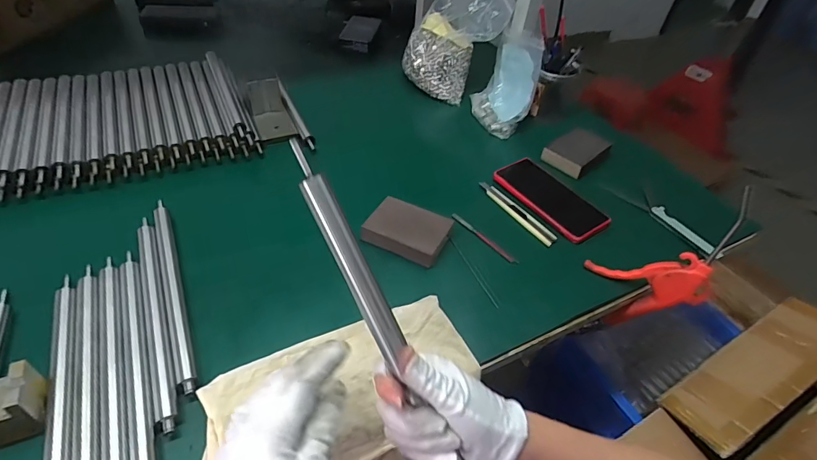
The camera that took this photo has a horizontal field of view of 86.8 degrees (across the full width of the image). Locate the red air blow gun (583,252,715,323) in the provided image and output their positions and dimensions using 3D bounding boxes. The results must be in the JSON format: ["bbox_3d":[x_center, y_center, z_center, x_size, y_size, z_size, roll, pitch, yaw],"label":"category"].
[{"bbox_3d":[0.285,0.070,0.535,0.125,0.161,0.023,27,49,18],"label":"red air blow gun"}]

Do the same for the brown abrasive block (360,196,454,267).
[{"bbox_3d":[0.000,-0.001,0.547,0.098,0.023,0.071,24,48,16],"label":"brown abrasive block"}]

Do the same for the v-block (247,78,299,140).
[{"bbox_3d":[-0.223,-0.196,0.702,0.059,0.063,0.084,-15,50,-21],"label":"v-block"}]

